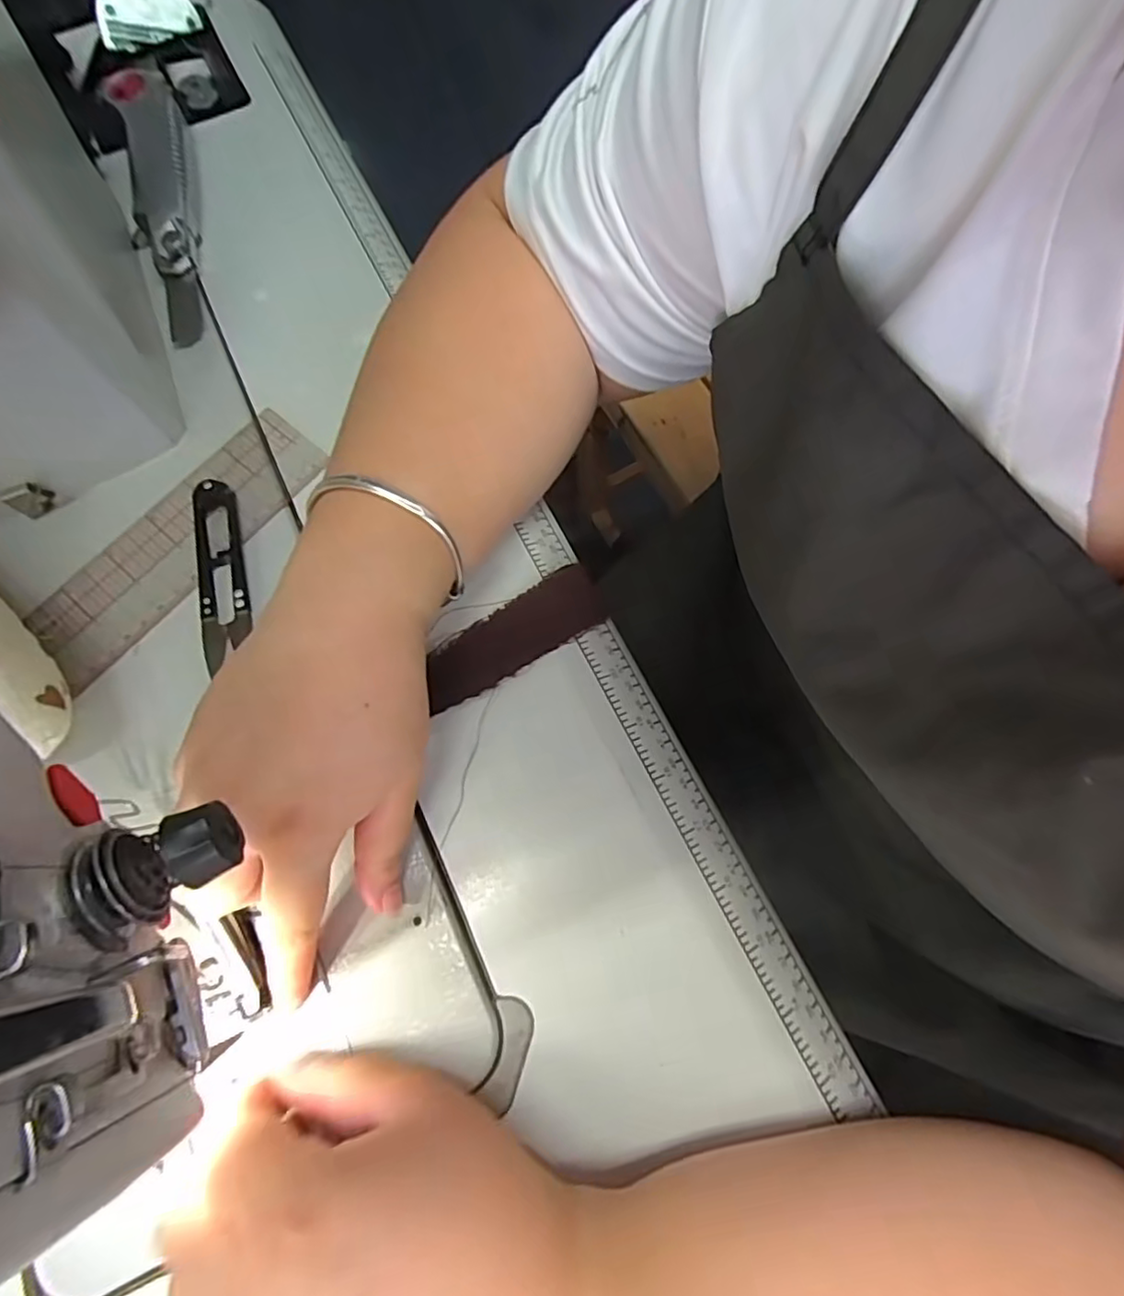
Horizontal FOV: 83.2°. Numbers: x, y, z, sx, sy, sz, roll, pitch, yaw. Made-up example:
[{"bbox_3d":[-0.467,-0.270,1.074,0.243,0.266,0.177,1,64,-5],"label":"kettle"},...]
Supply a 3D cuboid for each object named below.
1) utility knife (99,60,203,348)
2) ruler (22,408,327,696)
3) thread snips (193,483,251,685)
[{"bbox_3d":[-0.235,-0.262,0.366,0.036,0.030,0.201,-16,73,-4],"label":"utility knife"},{"bbox_3d":[-0.187,-0.055,0.309,0.051,0.005,0.153,40,75,12],"label":"ruler"},{"bbox_3d":[-0.162,-0.036,0.298,0.022,0.012,0.092,-13,71,-5],"label":"thread snips"}]

